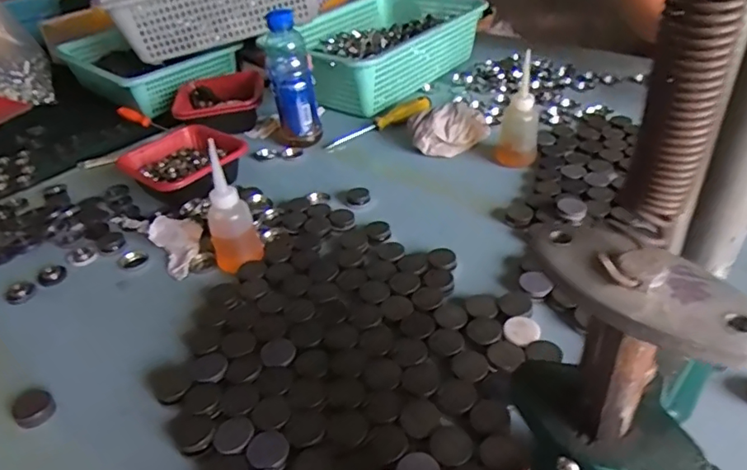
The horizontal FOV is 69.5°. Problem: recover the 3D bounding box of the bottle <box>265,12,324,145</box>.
[{"bbox_3d":[-0.125,-0.236,0.839,0.067,0.206,0.054,-9,37,-4],"label":"bottle"}]

